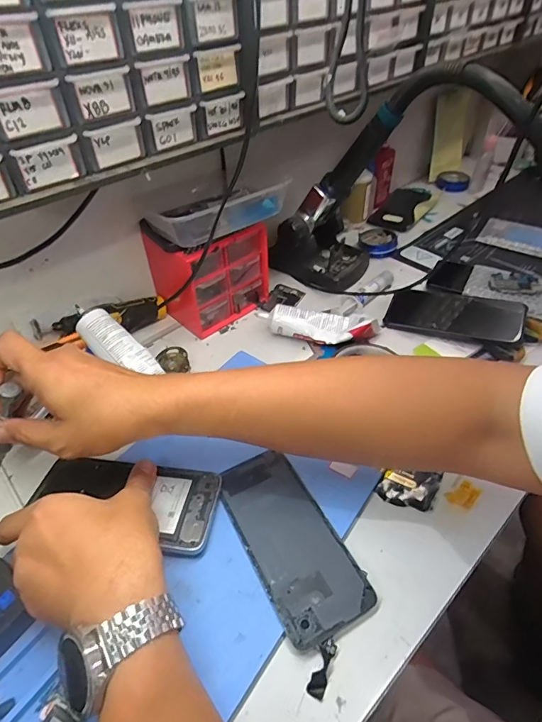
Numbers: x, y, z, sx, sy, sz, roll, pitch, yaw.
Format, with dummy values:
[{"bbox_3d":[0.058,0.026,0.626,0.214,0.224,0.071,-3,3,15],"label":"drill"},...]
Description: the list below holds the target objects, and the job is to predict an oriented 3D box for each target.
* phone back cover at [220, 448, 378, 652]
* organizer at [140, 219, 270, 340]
[{"bbox_3d":[0.013,0.149,0.365,0.073,0.009,0.159,-23,48,-19],"label":"phone back cover"},{"bbox_3d":[-0.079,-0.129,0.564,0.135,0.121,0.104,-34,52,-27],"label":"organizer"}]

